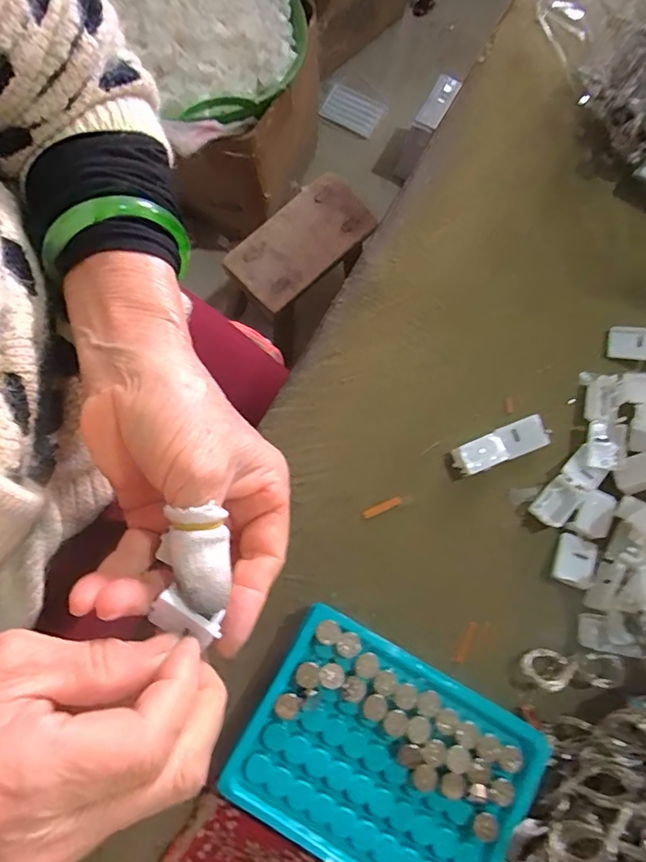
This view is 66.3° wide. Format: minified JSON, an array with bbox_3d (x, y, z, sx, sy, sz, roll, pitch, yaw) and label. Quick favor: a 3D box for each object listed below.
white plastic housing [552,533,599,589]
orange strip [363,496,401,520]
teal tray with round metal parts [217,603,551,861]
[{"bbox_3d":[0.141,0.073,0.274,0.025,0.008,0.026,24,79,2],"label":"white plastic housing"},{"bbox_3d":[0.034,0.043,0.277,0.023,0.004,0.005,-23,81,-6],"label":"orange strip"},{"bbox_3d":[0.030,0.159,0.240,0.132,0.027,0.096,30,80,4],"label":"teal tray with round metal parts"}]

